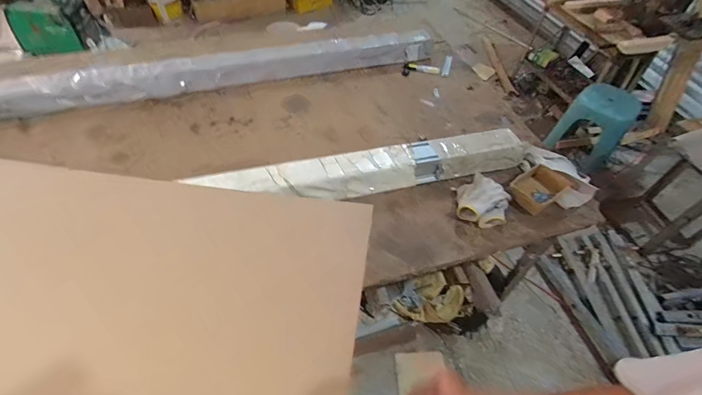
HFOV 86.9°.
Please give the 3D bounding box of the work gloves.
[{"bbox_3d":[0.366,0.011,1.031,0.138,0.068,0.141,7,50,2],"label":"work gloves"}]

